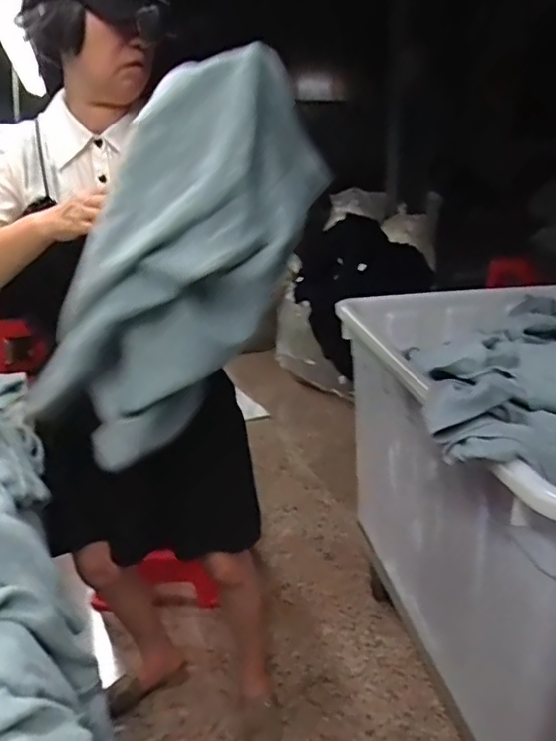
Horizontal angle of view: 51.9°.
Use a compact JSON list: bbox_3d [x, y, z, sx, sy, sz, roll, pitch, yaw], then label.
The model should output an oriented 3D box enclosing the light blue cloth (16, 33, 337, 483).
[{"bbox_3d":[-0.109,-0.133,0.680,0.205,0.454,0.120,26,20,-5],"label":"light blue cloth"}]

